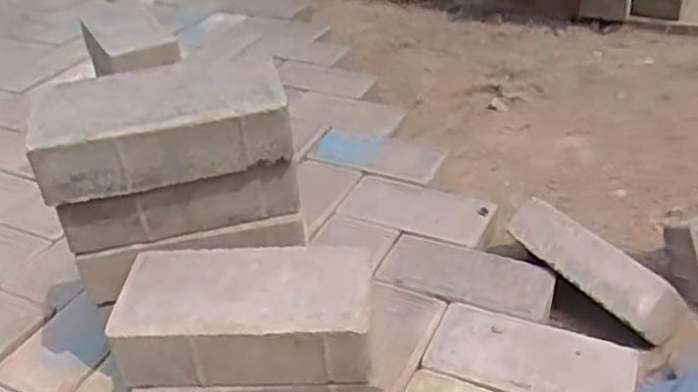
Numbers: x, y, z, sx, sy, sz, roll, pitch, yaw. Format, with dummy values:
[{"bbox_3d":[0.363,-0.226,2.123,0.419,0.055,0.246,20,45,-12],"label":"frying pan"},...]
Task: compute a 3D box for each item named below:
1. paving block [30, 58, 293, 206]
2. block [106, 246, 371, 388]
[{"bbox_3d":[-0.156,-0.064,0.605,0.205,0.069,0.104,-7,33,-6],"label":"paving block"},{"bbox_3d":[-0.083,0.097,0.591,0.208,0.063,0.106,-1,33,2],"label":"block"}]

